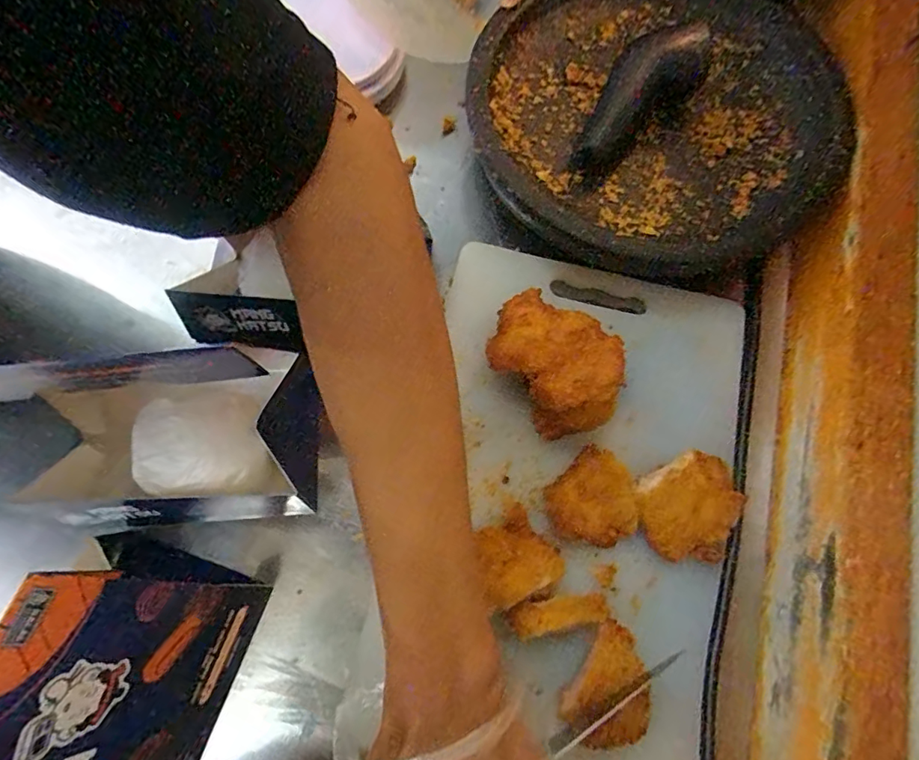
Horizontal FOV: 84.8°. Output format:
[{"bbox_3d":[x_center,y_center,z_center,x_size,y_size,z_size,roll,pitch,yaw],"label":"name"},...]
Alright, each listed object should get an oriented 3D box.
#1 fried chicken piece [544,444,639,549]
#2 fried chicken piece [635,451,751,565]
[{"bbox_3d":[0.092,0.084,0.344,0.060,0.020,0.056,0,72,-1],"label":"fried chicken piece"},{"bbox_3d":[0.155,0.088,0.339,0.066,0.027,0.065,0,72,-1],"label":"fried chicken piece"}]

